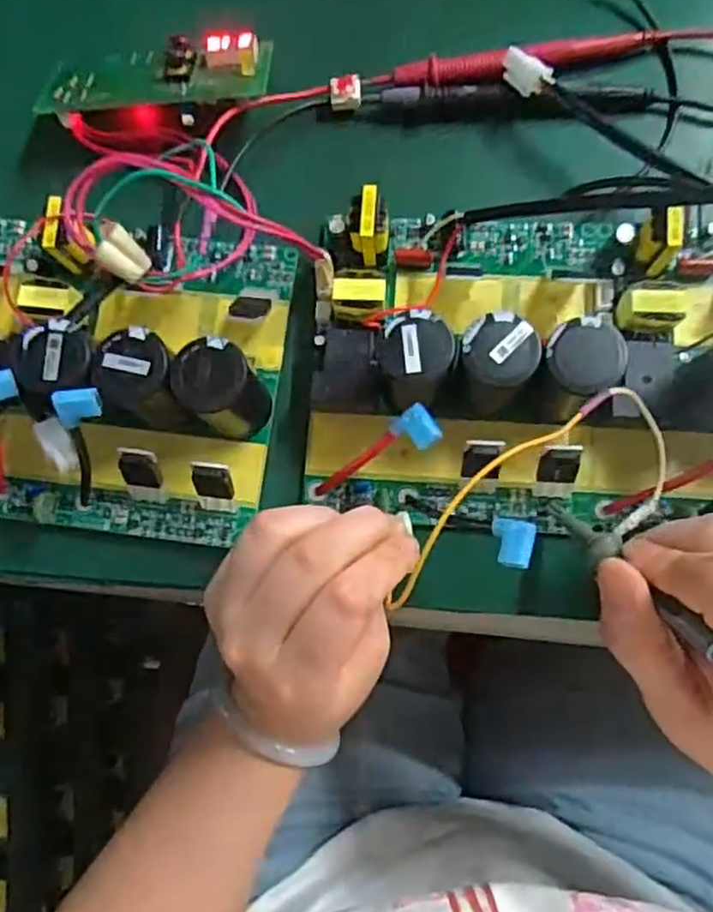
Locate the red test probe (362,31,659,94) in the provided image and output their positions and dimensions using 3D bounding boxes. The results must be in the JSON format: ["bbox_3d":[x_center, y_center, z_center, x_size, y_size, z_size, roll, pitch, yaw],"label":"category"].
[{"bbox_3d":[0.072,-0.181,0.317,0.132,0.014,0.017,-10,79,2],"label":"red test probe"}]

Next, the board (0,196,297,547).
[{"bbox_3d":[-0.153,-0.044,0.291,0.235,0.056,0.140,7,80,5],"label":"board"}]

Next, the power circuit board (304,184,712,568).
[{"bbox_3d":[0.099,-0.038,0.272,0.243,0.053,0.150,-2,80,3],"label":"power circuit board"}]

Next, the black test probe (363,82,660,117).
[{"bbox_3d":[0.064,-0.161,0.315,0.117,0.017,0.017,3,80,4],"label":"black test probe"}]

